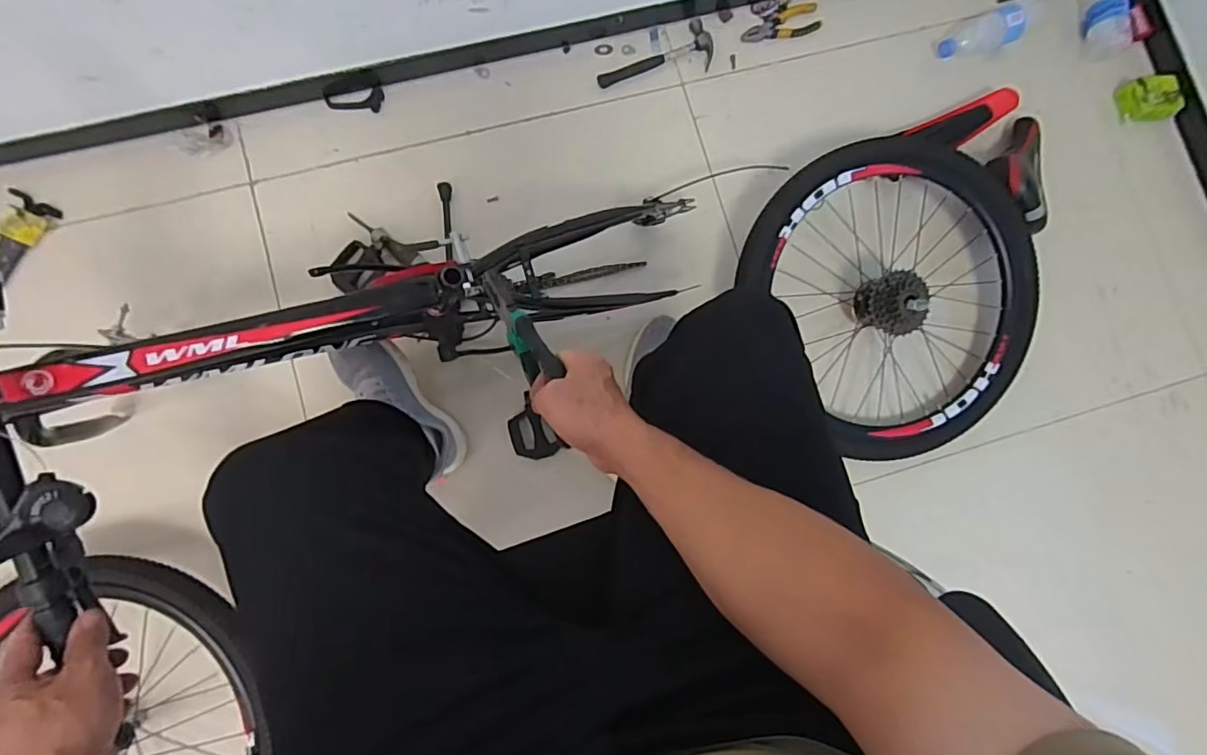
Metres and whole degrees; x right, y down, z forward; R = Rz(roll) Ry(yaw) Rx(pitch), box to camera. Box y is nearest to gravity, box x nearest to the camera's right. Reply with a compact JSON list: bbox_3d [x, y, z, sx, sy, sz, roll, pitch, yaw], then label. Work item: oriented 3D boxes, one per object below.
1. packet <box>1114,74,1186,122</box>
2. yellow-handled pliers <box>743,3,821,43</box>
[{"bbox_3d":[1.057,-0.544,1.121,0.101,0.081,0.094,0,84,-5],"label":"packet"},{"bbox_3d":[0.341,-0.673,1.103,0.153,0.024,0.056,-20,86,-7],"label":"yellow-handled pliers"}]

